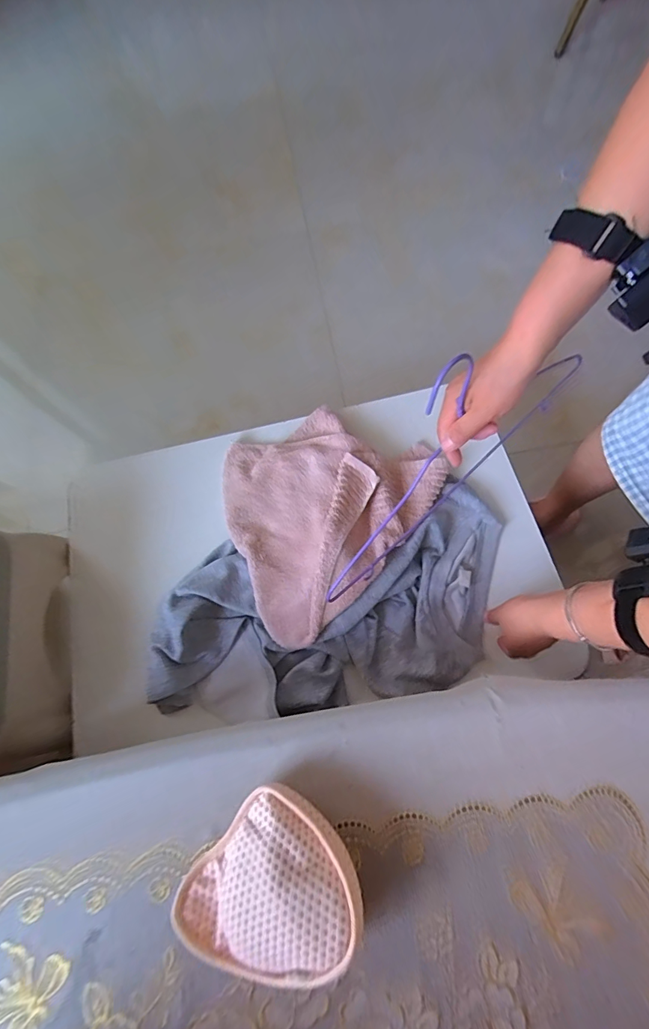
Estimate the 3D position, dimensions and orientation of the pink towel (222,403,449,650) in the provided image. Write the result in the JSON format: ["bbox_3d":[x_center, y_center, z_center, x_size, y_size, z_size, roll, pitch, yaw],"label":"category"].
[{"bbox_3d":[-0.015,-0.033,0.604,0.335,0.079,0.282,-43,75,-12],"label":"pink towel"}]

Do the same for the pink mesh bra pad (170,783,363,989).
[{"bbox_3d":[-0.038,0.284,0.316,0.115,0.049,0.125,39,77,14],"label":"pink mesh bra pad"}]

